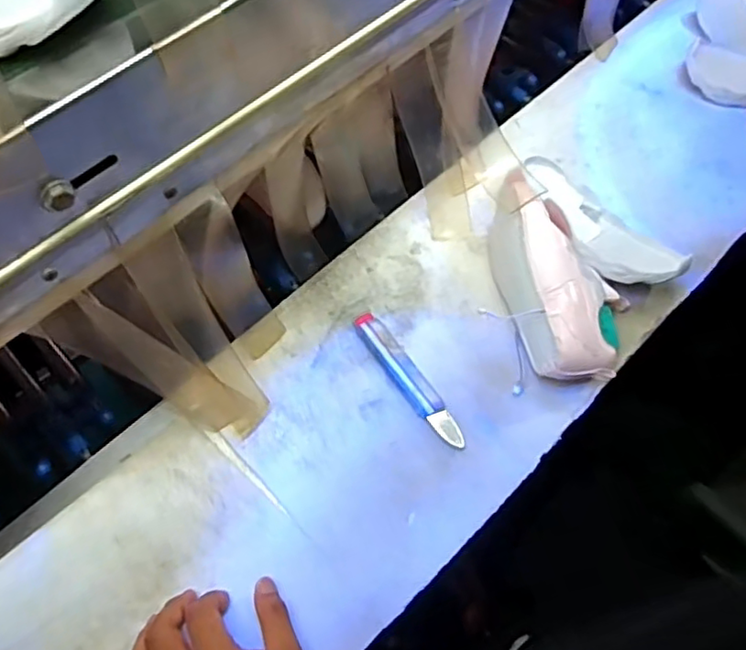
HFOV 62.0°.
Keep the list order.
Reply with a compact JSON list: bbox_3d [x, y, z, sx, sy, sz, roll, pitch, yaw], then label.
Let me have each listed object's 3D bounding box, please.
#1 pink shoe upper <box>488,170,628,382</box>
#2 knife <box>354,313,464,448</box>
[{"bbox_3d":[0.187,-0.047,0.623,0.103,0.076,0.209,-13,65,-6],"label":"pink shoe upper"},{"bbox_3d":[0.035,0.051,0.610,0.029,0.015,0.162,-32,68,-14],"label":"knife"}]

